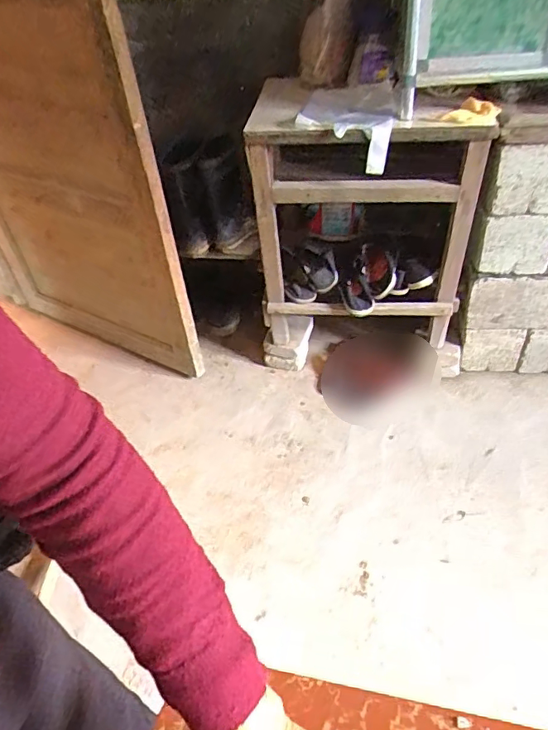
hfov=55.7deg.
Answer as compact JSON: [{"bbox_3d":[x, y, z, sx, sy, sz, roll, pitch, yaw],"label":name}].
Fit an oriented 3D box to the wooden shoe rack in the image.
[{"bbox_3d":[0.229,-0.380,1.408,0.545,0.626,0.409,1,44,9],"label":"wooden shoe rack"}]

